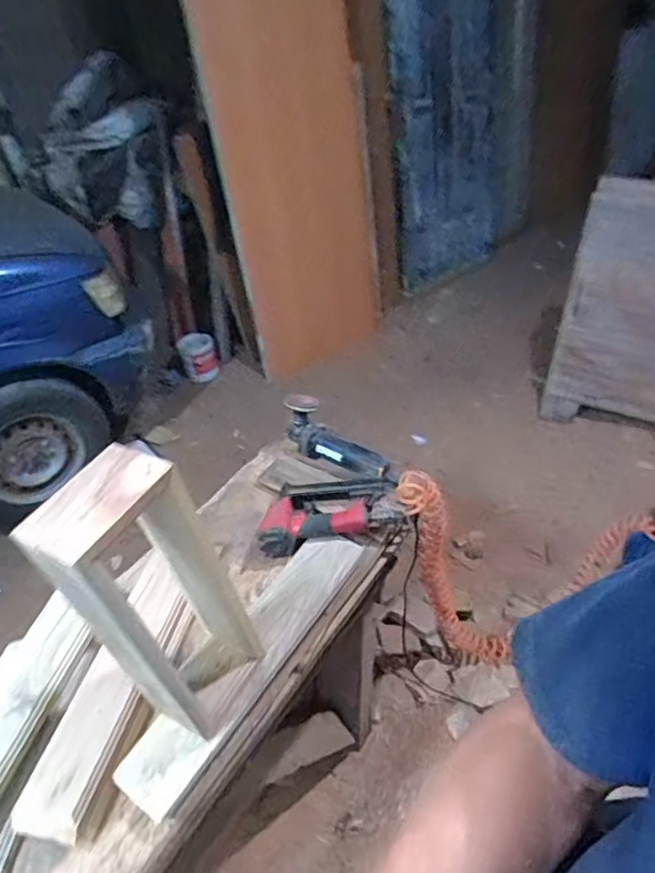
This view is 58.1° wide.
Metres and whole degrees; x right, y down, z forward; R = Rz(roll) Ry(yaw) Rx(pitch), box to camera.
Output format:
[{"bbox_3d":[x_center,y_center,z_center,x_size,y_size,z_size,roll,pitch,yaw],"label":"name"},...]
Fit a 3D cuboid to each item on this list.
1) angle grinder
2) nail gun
[{"bbox_3d":[0.010,0.009,1.270,0.278,0.093,0.080,35,52,17],"label":"angle grinder"},{"bbox_3d":[0.003,0.141,1.113,0.248,0.062,0.175,-5,39,2],"label":"nail gun"}]

